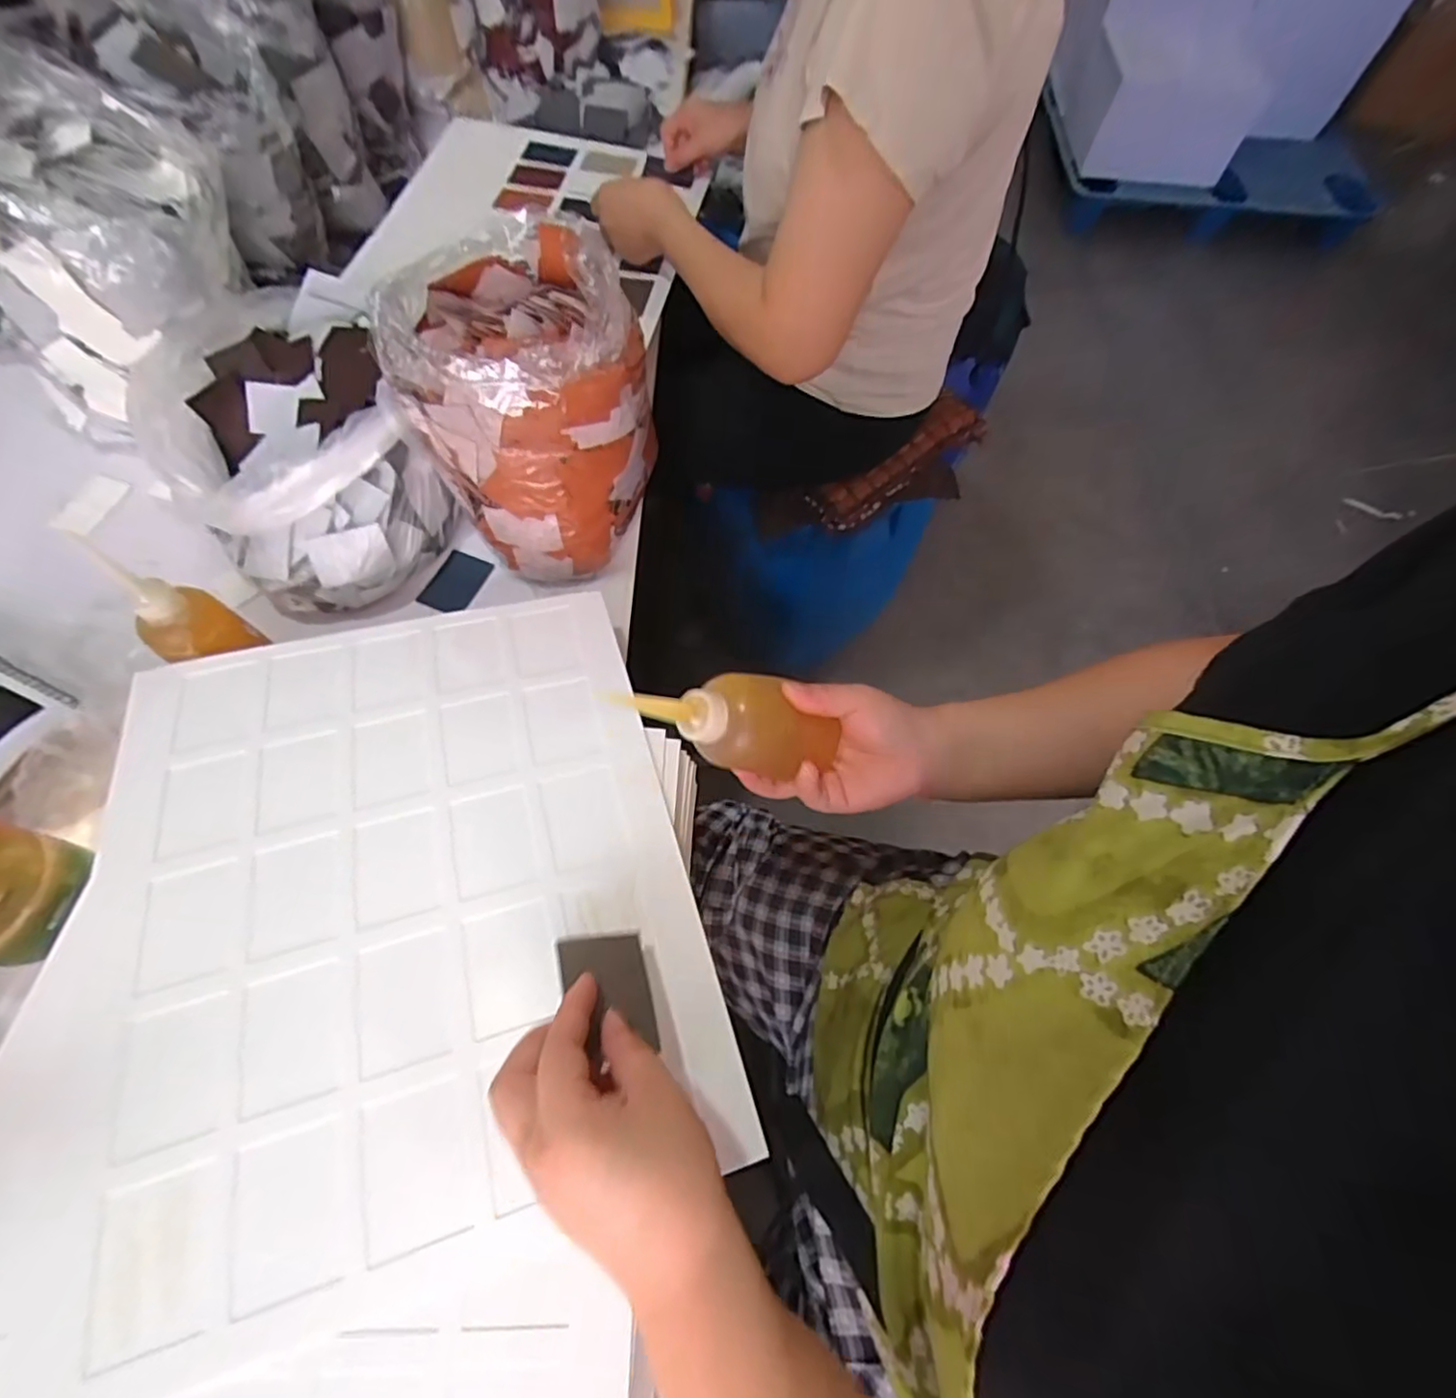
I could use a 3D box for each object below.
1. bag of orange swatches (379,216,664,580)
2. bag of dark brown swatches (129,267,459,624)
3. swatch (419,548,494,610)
[{"bbox_3d":[-0.173,-0.252,0.578,0.197,0.208,0.195,-11,65,-8],"label":"bag of orange swatches"},{"bbox_3d":[-0.394,-0.231,0.611,0.202,0.132,0.286,-26,68,-14],"label":"bag of dark brown swatches"},{"bbox_3d":[-0.266,-0.113,0.646,0.046,0.008,0.070,23,65,8],"label":"swatch"}]

